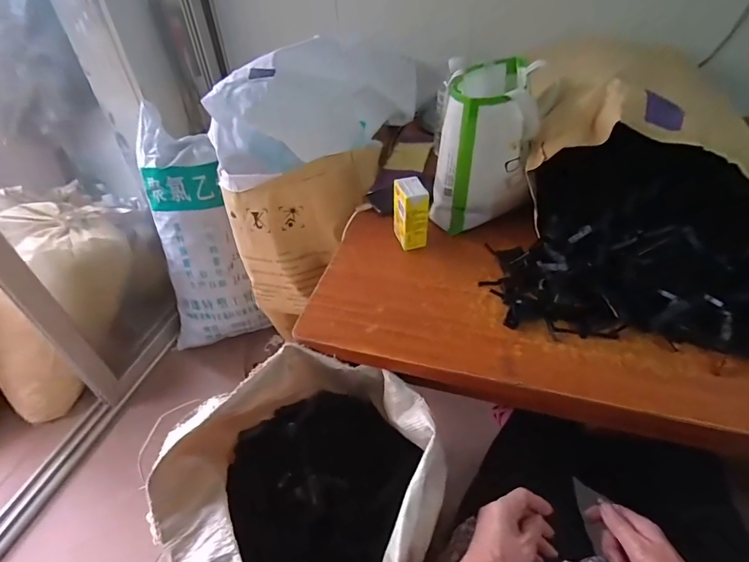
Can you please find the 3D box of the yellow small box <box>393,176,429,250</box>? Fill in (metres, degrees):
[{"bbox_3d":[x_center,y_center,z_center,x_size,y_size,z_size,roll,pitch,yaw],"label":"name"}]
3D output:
[{"bbox_3d":[0.064,-0.118,0.720,0.047,0.109,0.070,-11,44,-11],"label":"yellow small box"}]

